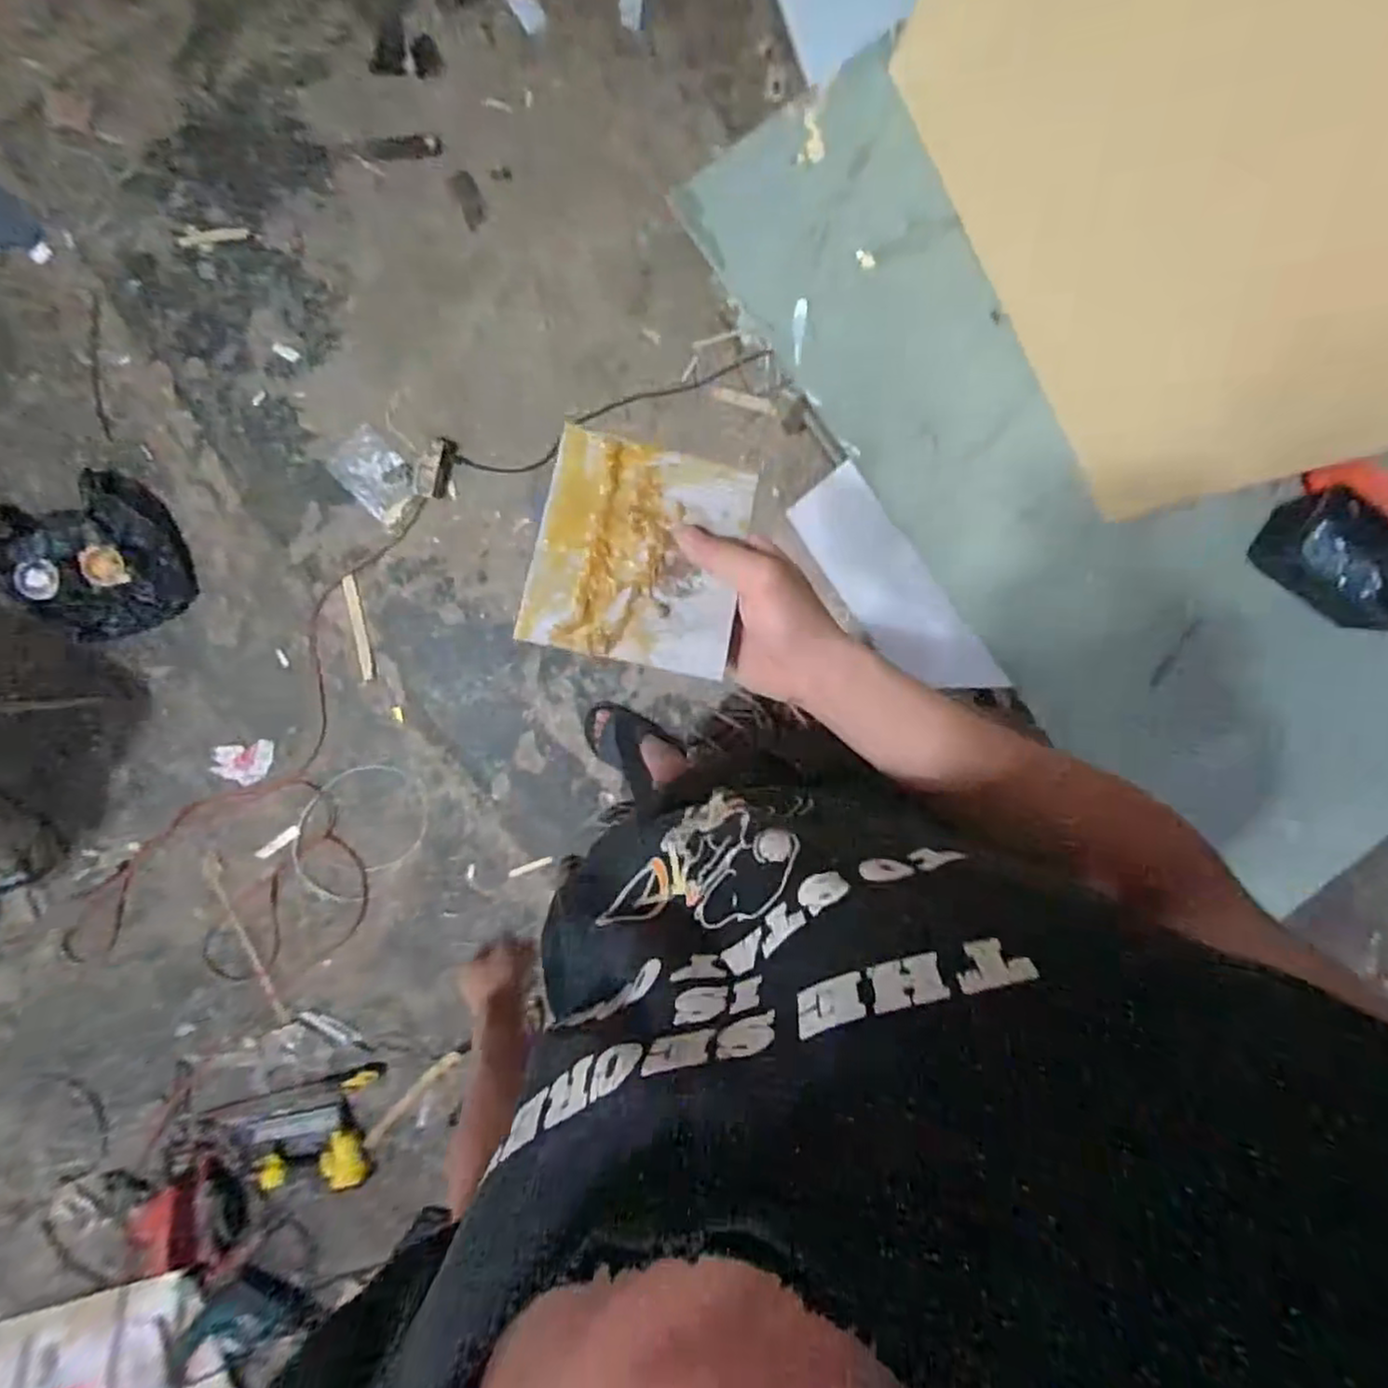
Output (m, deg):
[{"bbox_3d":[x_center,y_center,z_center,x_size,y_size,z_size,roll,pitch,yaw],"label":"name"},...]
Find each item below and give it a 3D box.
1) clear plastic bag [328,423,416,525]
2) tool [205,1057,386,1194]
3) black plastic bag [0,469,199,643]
[{"bbox_3d":[-0.626,-0.432,1.370,0.151,0.019,0.117,43,90,-6],"label":"clear plastic bag"},{"bbox_3d":[-0.827,0.942,1.475,0.389,0.089,0.226,-14,95,-4],"label":"tool"},{"bbox_3d":[-1.142,-0.254,1.319,0.299,0.089,0.289,-23,95,-3],"label":"black plastic bag"}]

